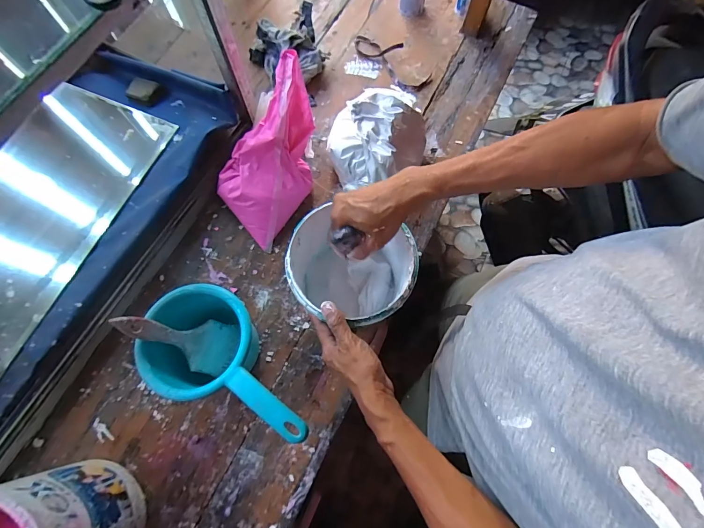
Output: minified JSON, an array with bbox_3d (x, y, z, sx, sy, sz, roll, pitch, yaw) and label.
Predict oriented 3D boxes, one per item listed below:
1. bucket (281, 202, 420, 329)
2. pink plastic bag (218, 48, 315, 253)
[{"bbox_3d":[-0.008,0.013,0.532,0.182,0.155,0.152,18,73,5],"label":"bucket"},{"bbox_3d":[-0.139,-0.192,0.622,0.151,0.084,0.311,20,104,6],"label":"pink plastic bag"}]

